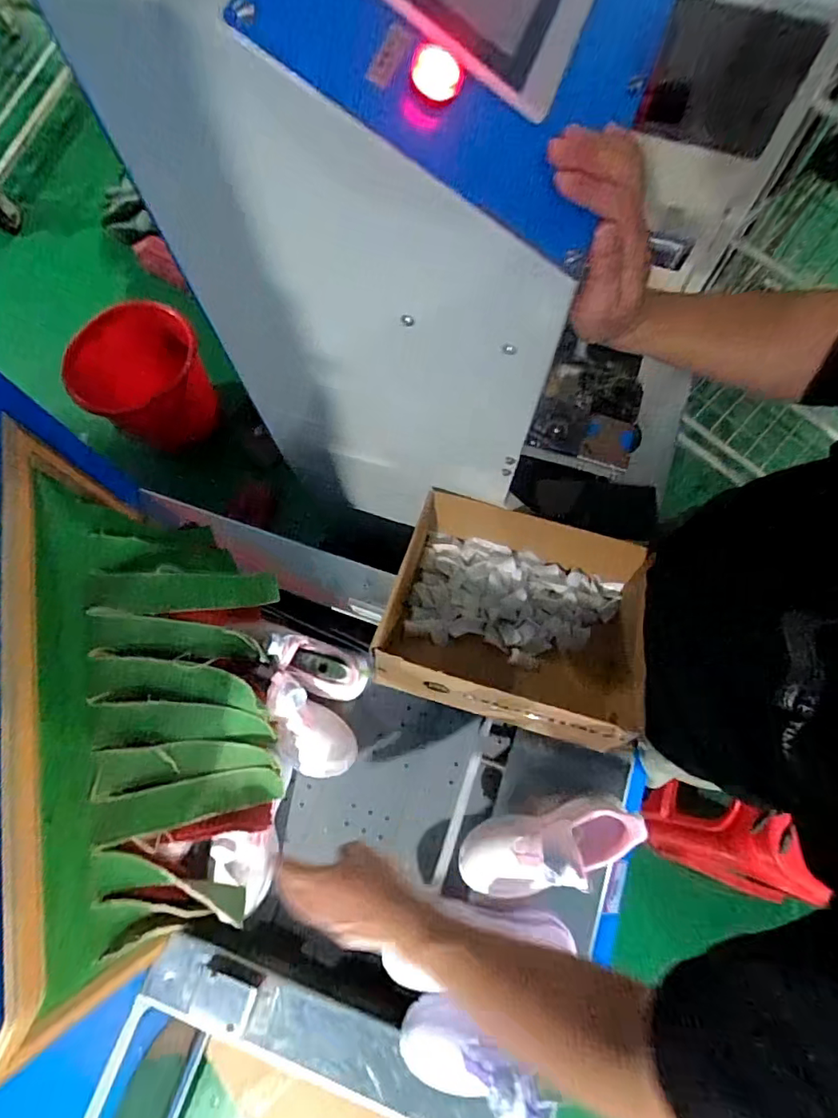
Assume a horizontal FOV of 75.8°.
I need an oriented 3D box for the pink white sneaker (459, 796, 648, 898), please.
[{"bbox_3d":[0.151,0.341,0.626,0.215,0.100,0.076,-22,72,15],"label":"pink white sneaker"}]

